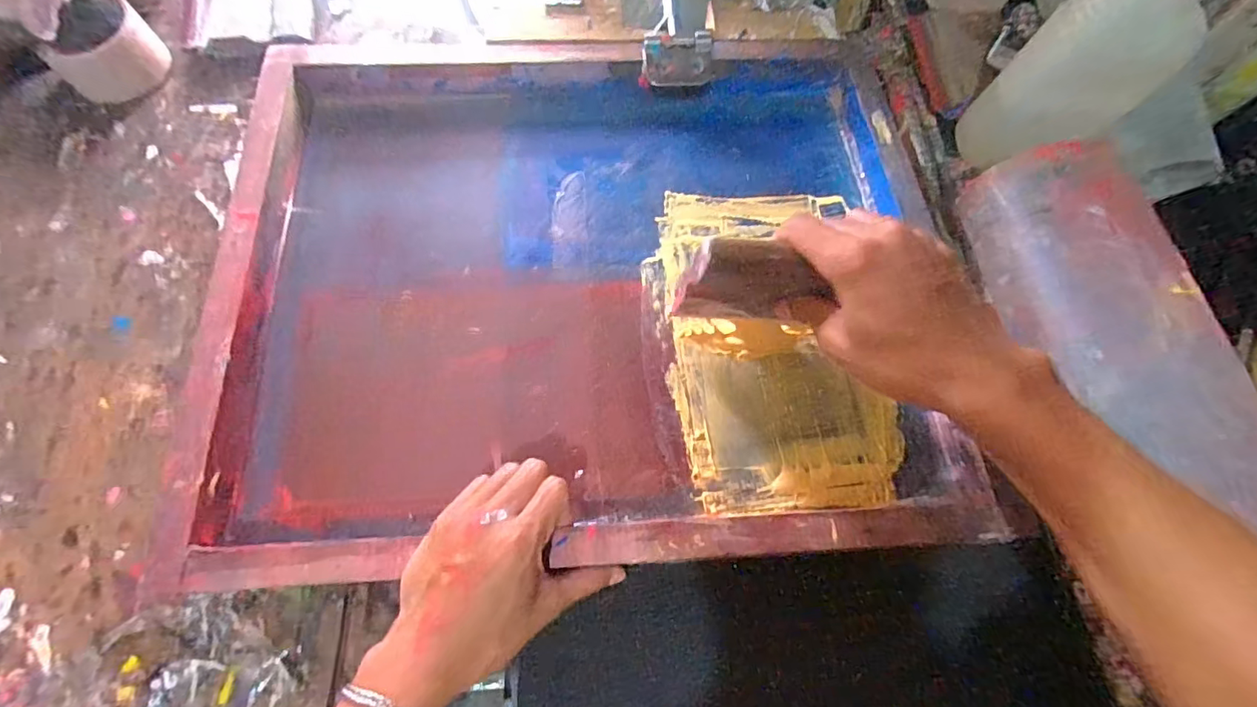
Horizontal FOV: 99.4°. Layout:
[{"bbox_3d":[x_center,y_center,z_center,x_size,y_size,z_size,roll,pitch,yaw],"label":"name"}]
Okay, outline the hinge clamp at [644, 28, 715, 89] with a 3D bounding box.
[{"bbox_3d":[0.047,-0.265,0.488,0.062,0.037,0.035,-6,70,-4],"label":"hinge clamp"}]

